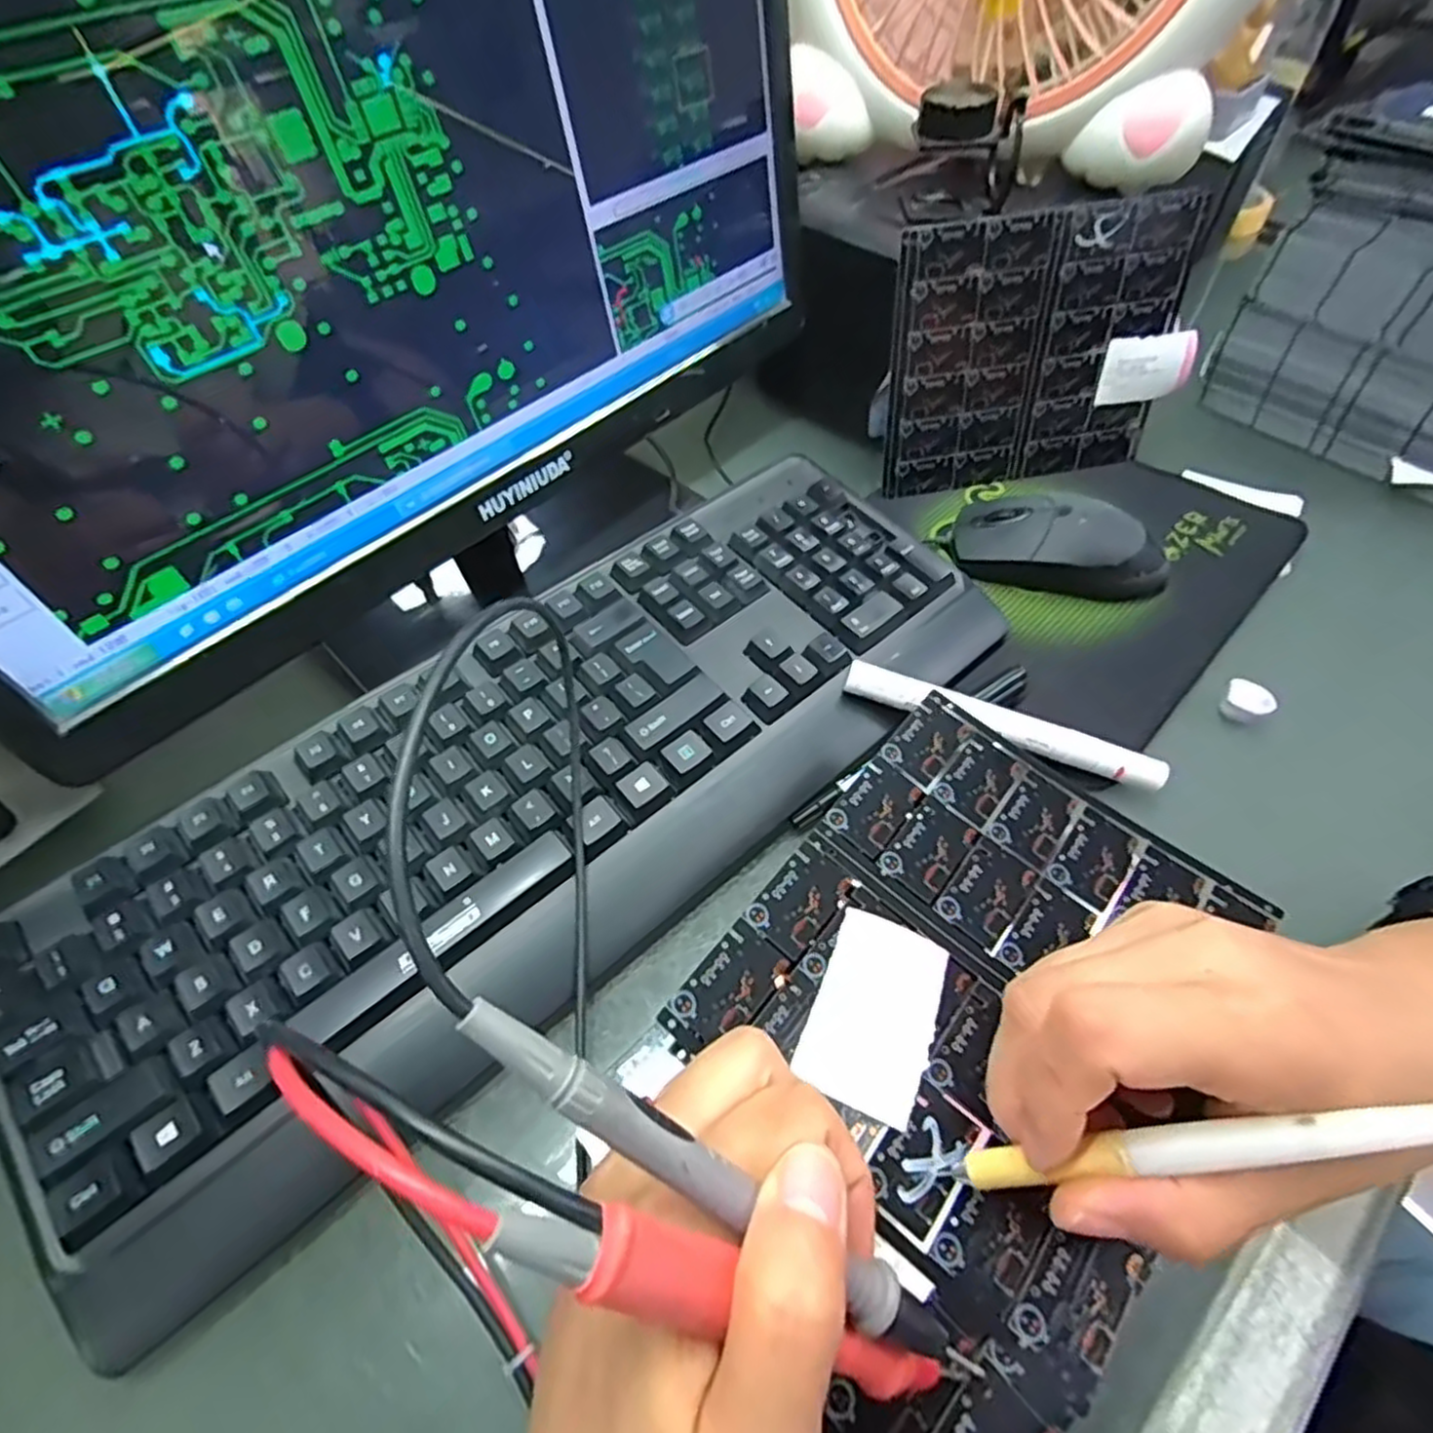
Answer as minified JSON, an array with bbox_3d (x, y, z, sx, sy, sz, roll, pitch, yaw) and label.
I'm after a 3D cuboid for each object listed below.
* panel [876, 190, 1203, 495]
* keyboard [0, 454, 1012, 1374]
[{"bbox_3d":[0.181,-0.206,0.421,0.163,0.142,0.005,-11,42,-6],"label":"panel"},{"bbox_3d":[-0.062,0.023,0.321,0.429,0.041,0.155,-36,60,-23],"label":"keyboard"}]

